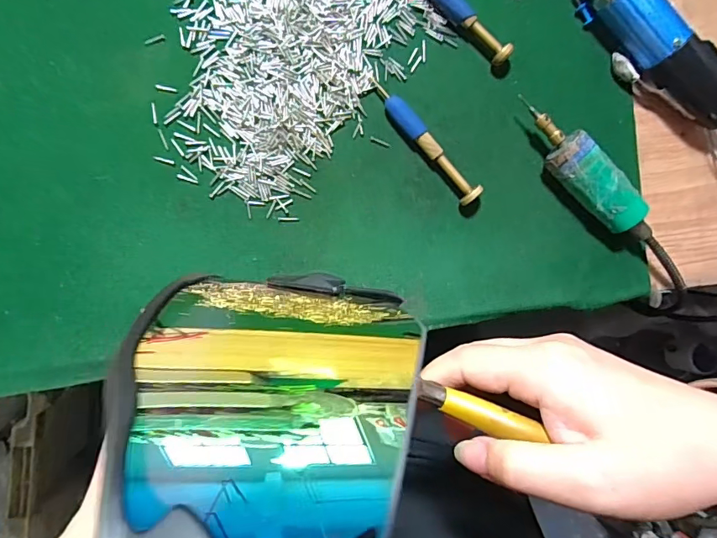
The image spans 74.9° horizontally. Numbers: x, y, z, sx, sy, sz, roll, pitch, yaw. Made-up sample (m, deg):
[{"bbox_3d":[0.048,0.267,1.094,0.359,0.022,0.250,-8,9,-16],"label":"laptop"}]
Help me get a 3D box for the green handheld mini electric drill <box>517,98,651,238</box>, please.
[{"bbox_3d":[0.140,-0.058,0.291,0.109,0.029,0.024,41,84,-6],"label":"green handheld mini electric drill"}]

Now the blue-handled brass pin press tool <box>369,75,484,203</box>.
[{"bbox_3d":[0.040,-0.077,0.285,0.012,0.015,0.091,-43,95,-6],"label":"blue-handled brass pin press tool"}]

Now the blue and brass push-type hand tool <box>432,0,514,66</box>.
[{"bbox_3d":[0.053,-0.165,0.286,0.105,0.015,0.010,43,84,-6],"label":"blue and brass push-type hand tool"}]

